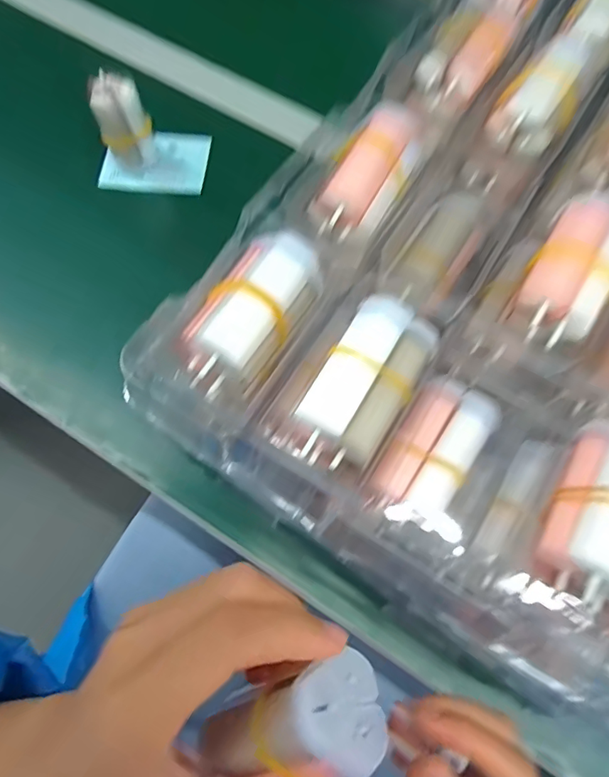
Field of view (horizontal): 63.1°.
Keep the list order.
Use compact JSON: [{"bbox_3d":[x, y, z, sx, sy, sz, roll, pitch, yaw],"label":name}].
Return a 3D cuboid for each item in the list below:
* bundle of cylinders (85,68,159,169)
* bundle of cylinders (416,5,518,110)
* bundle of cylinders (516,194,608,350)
[{"bbox_3d":[-0.137,-0.203,0.378,0.037,0.063,0.031,-17,69,-10],"label":"bundle of cylinders"},{"bbox_3d":[0.087,-0.180,0.267,0.032,0.022,0.054,34,70,11],"label":"bundle of cylinders"},{"bbox_3d":[0.121,-0.054,0.218,0.034,0.018,0.070,34,70,11],"label":"bundle of cylinders"}]

